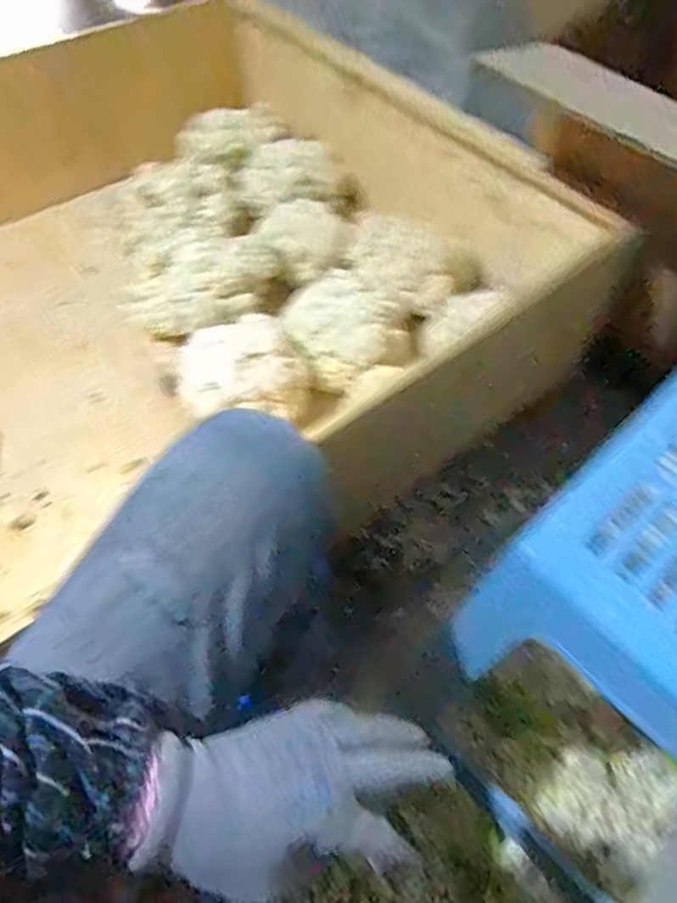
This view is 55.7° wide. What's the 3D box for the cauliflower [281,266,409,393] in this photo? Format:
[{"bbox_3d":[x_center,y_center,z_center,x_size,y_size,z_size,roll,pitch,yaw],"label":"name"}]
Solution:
[{"bbox_3d":[0.000,-0.193,0.967,0.161,0.112,0.157,-12,56,-11],"label":"cauliflower"}]

